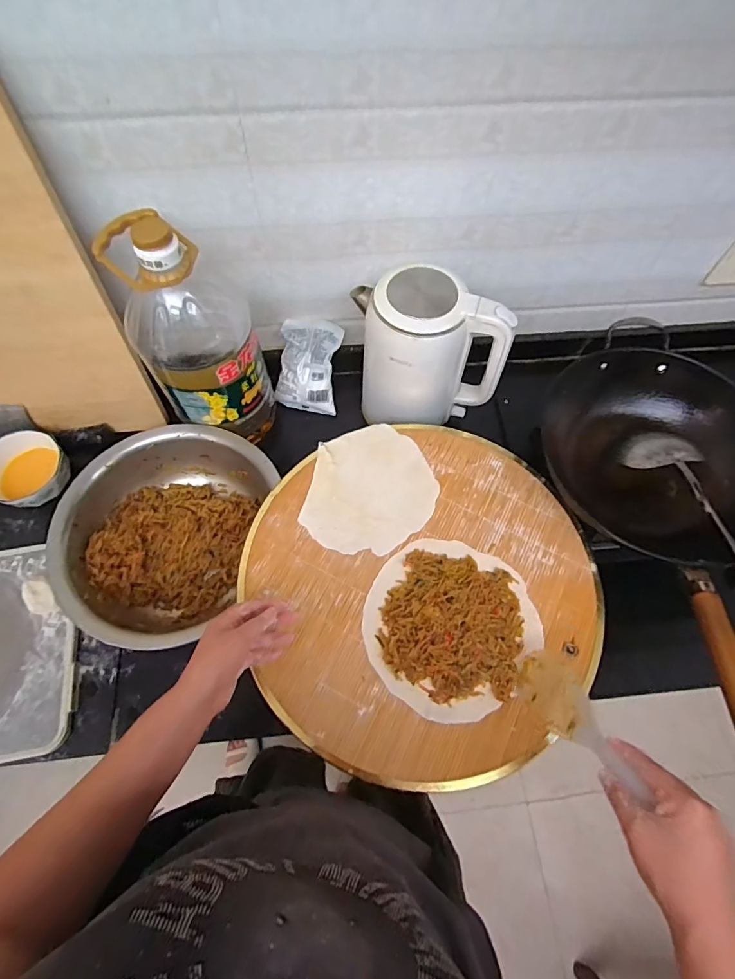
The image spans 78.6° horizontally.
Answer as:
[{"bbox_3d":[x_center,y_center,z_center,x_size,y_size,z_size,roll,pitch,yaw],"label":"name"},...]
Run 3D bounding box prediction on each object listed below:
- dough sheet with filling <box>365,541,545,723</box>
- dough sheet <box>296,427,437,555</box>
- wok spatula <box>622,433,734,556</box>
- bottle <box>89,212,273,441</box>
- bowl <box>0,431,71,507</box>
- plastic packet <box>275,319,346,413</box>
[{"bbox_3d":[0.099,0.163,0.552,0.197,0.015,0.202,34,69,13],"label":"dough sheet with filling"},{"bbox_3d":[0.008,-0.004,0.630,0.171,0.007,0.191,11,66,4],"label":"dough sheet"},{"bbox_3d":[0.429,0.045,0.568,0.084,0.043,0.333,-5,51,-3],"label":"wok spatula"},{"bbox_3d":[-0.231,-0.198,0.629,0.151,0.331,0.138,-31,70,-14],"label":"bottle"},{"bbox_3d":[-0.541,-0.027,0.717,0.133,0.058,0.119,19,66,8],"label":"bowl"},{"bbox_3d":[-0.101,-0.209,0.773,0.102,0.153,0.034,9,22,1],"label":"plastic packet"}]

